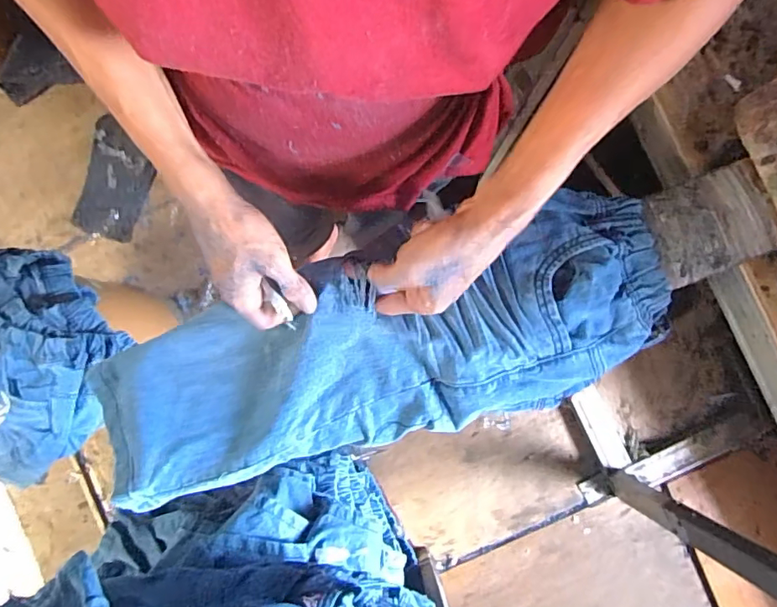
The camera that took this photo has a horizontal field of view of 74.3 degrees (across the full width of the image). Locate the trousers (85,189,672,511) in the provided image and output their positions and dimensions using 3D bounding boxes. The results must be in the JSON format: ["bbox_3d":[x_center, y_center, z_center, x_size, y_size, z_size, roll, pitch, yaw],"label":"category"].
[{"bbox_3d":[-0.010,0.041,0.484,0.560,0.068,0.174,-17,80,2],"label":"trousers"}]

